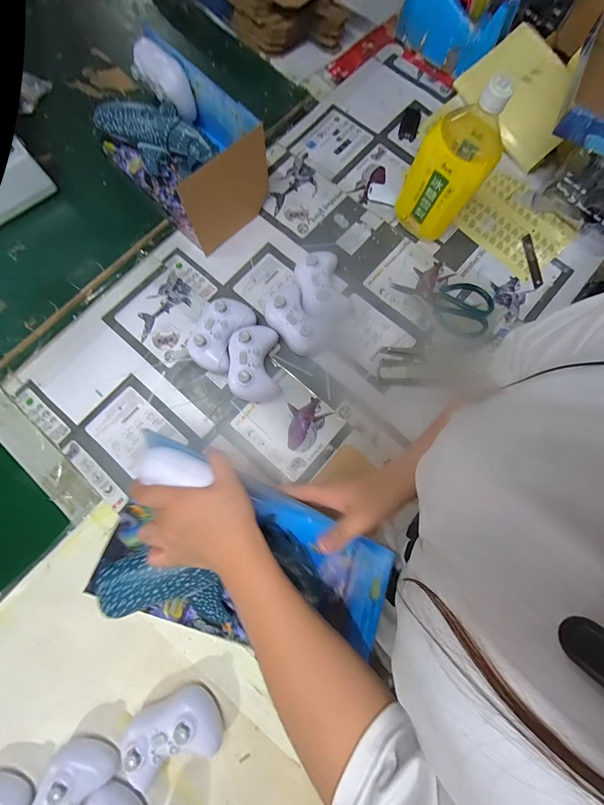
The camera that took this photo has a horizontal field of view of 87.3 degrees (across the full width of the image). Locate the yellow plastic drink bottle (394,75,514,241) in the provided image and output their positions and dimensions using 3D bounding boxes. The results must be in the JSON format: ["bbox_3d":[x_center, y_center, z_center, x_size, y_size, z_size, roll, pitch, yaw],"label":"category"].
[{"bbox_3d":[0.207,-0.331,0.445,0.102,0.199,0.096,25,79,6],"label":"yellow plastic drink bottle"}]

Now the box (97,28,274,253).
[{"bbox_3d":[-0.191,-0.399,0.499,0.158,0.127,0.264,-44,81,-8],"label":"box"}]

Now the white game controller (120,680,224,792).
[{"bbox_3d":[-0.151,0.387,0.363,0.111,0.054,0.074,-26,79,-5],"label":"white game controller"}]

